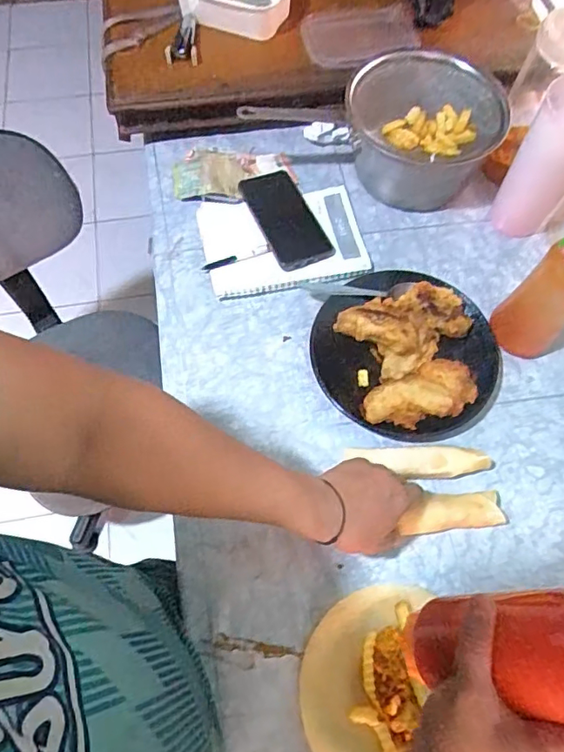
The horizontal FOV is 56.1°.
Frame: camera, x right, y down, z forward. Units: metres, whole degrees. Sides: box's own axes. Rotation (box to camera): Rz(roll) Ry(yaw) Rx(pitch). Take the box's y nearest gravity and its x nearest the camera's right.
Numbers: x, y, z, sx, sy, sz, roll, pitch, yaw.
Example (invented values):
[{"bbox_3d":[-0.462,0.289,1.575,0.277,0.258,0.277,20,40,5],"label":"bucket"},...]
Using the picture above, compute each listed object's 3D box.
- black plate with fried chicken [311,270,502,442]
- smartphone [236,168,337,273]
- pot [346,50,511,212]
[{"bbox_3d":[0.151,-0.035,0.629,0.202,0.063,0.216,1,65,-2],"label":"black plate with fried chicken"},{"bbox_3d":[0.005,-0.214,0.726,0.078,0.015,0.166,-20,67,-11],"label":"smartphone"},{"bbox_3d":[0.187,-0.334,0.733,0.206,0.119,0.164,16,66,5],"label":"pot"}]

